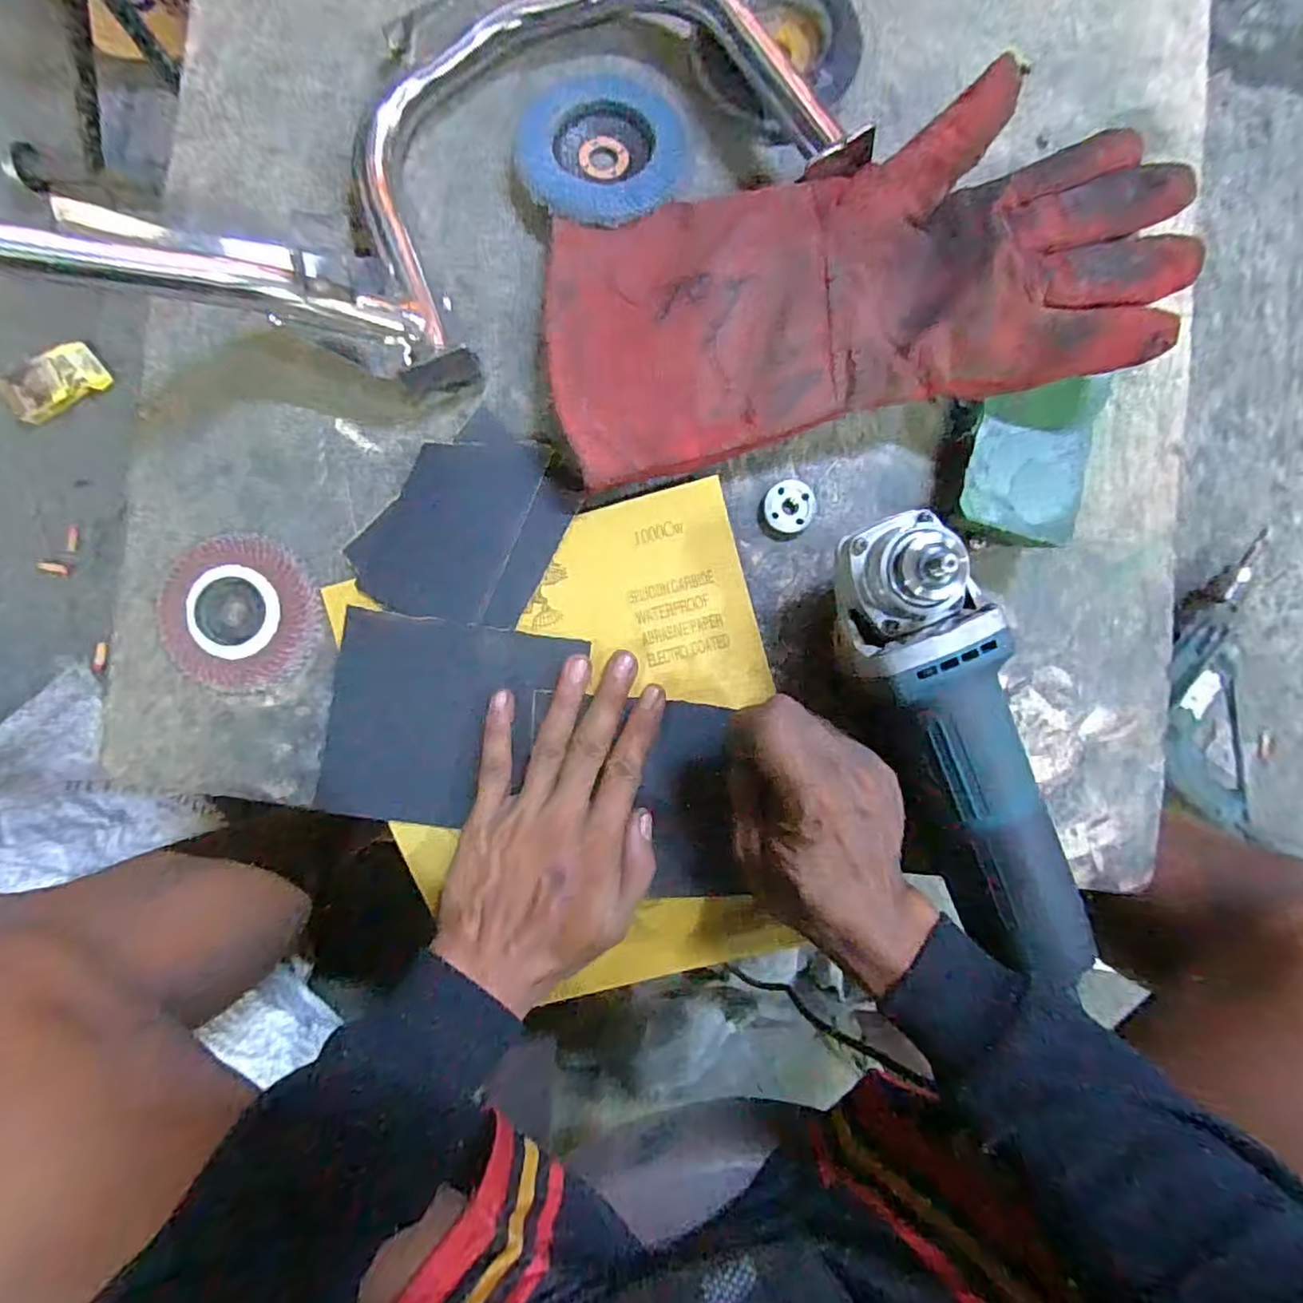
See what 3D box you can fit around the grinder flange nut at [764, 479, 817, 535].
[{"bbox_3d":[0.079,-0.083,0.356,0.029,0.006,0.032,38,87,-1],"label":"grinder flange nut"}]

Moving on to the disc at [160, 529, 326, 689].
[{"bbox_3d":[-0.225,-0.022,0.343,0.084,0.006,0.082,0,88,-3],"label":"disc"}]

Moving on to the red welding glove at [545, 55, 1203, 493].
[{"bbox_3d":[0.105,-0.187,0.321,0.316,0.053,0.141,-11,89,-3],"label":"red welding glove"}]

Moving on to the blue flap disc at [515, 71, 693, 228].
[{"bbox_3d":[-0.028,-0.285,0.354,0.096,0.015,0.096,0,88,-3],"label":"blue flap disc"}]

